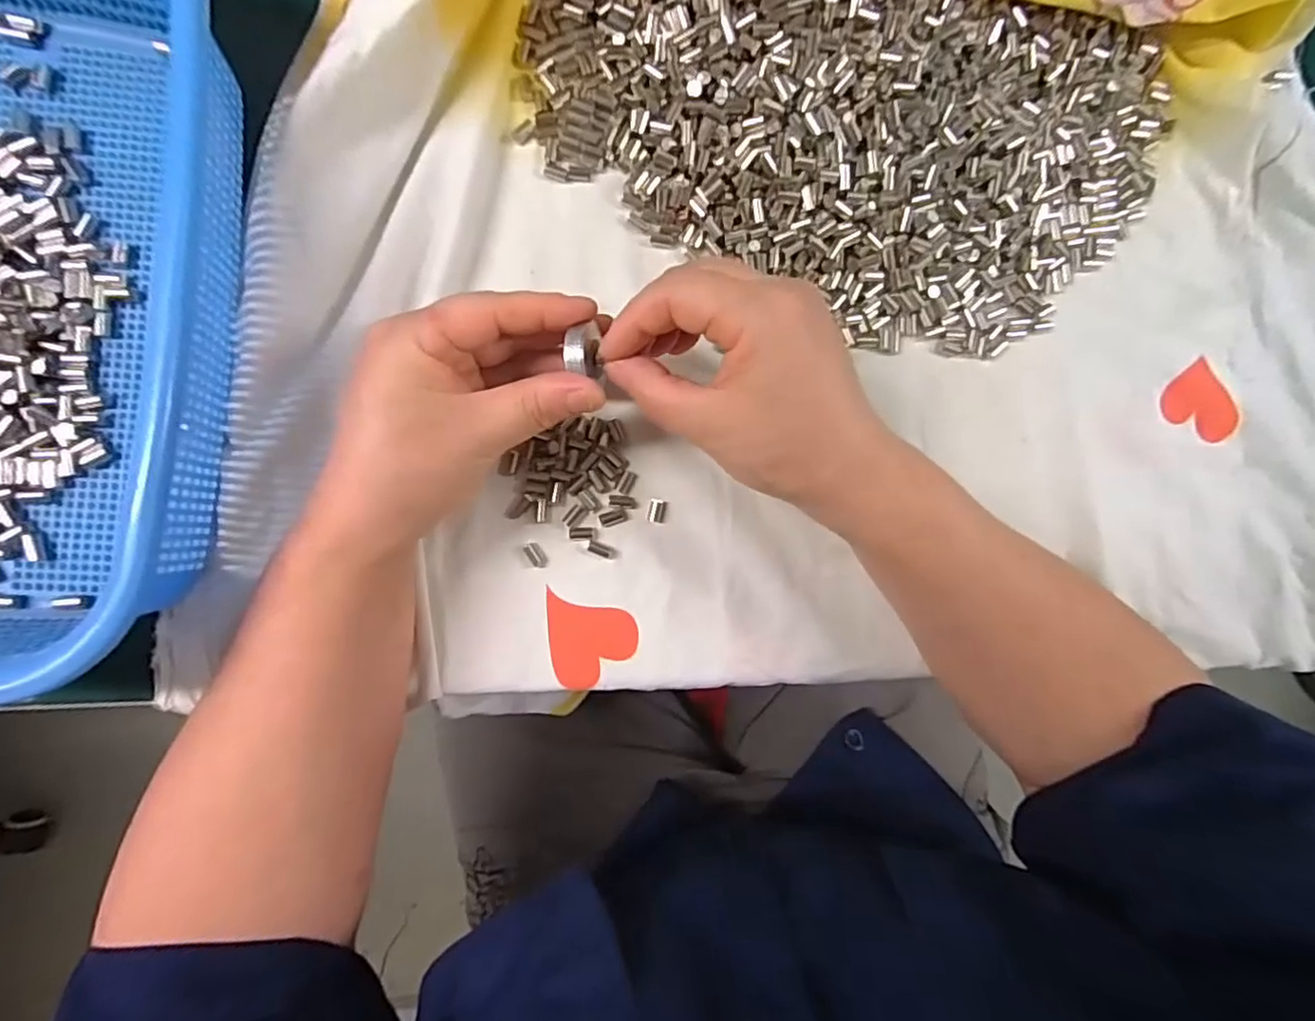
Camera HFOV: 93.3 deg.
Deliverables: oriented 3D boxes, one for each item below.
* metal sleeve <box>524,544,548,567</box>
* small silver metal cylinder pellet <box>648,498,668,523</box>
[{"bbox_3d":[-0.056,0.021,0.289,0.007,0.005,0.013,-32,96,-6],"label":"metal sleeve"},{"bbox_3d":[0.000,0.000,0.297,0.008,0.004,0.011,12,90,-9],"label":"small silver metal cylinder pellet"}]

